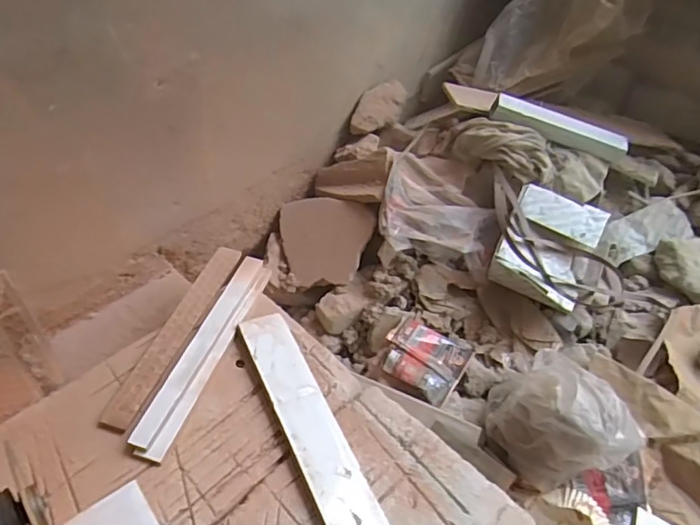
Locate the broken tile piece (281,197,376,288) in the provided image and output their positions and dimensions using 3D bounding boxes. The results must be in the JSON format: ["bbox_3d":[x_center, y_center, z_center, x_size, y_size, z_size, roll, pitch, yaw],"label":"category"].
[{"bbox_3d":[-0.046,-0.032,0.817,0.152,0.009,0.133,14,80,28],"label":"broken tile piece"}]

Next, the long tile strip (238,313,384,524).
[{"bbox_3d":[-0.009,0.196,0.472,0.049,0.010,0.394,-17,49,-21],"label":"long tile strip"}]

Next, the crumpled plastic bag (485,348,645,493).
[{"bbox_3d":[0.237,0.170,0.625,0.116,0.113,0.148,-17,49,-22],"label":"crumpled plastic bag"}]

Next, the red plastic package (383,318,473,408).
[{"bbox_3d":[0.102,0.124,0.726,0.102,0.036,0.097,27,48,20],"label":"red plastic package"}]

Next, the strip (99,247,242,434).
[{"bbox_3d":[-0.182,0.067,0.590,0.033,0.007,0.256,14,45,9],"label":"strip"}]

